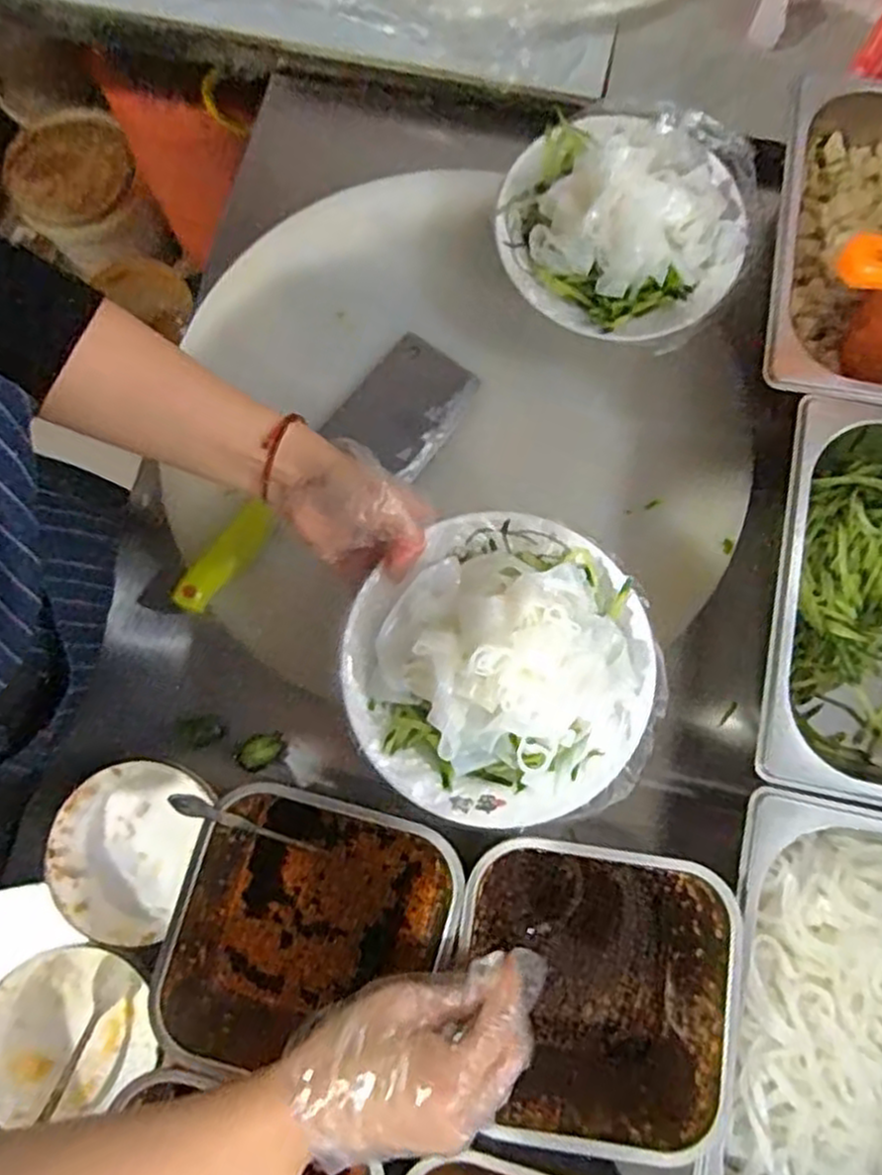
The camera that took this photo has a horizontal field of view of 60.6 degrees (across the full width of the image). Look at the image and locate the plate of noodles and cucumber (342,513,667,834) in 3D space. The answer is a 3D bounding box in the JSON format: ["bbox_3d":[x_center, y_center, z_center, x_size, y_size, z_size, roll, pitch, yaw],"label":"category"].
[{"bbox_3d":[0.038,0.046,0.446,0.185,0.069,0.179,0,78,0],"label":"plate of noodles and cucumber"}]

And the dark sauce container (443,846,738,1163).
[{"bbox_3d":[0.086,0.240,0.473,0.160,0.110,0.168,8,78,2],"label":"dark sauce container"}]

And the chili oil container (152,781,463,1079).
[{"bbox_3d":[-0.075,0.211,0.473,0.149,0.093,0.153,16,79,3],"label":"chili oil container"}]

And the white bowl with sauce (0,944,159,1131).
[{"bbox_3d":[-0.247,0.293,0.495,0.095,0.054,0.103,0,78,0],"label":"white bowl with sauce"}]

